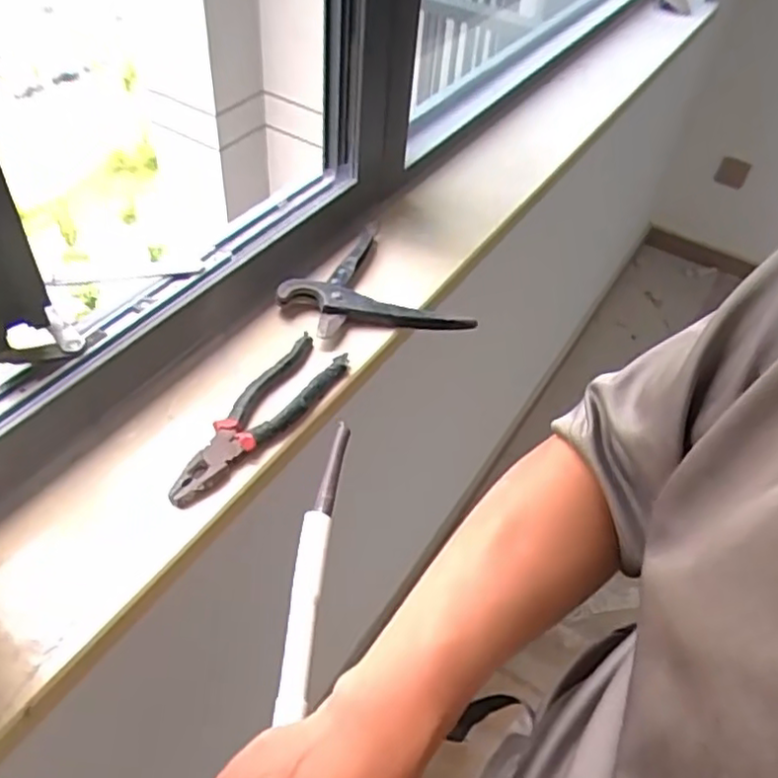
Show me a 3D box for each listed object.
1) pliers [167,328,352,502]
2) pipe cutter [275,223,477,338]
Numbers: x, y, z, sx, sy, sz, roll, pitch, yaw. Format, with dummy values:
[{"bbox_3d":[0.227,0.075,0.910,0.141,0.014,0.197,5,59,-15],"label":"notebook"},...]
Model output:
[{"bbox_3d":[-0.108,0.022,0.564,0.049,0.019,0.193,29,50,19],"label":"pliers"},{"bbox_3d":[-0.022,-0.088,0.676,0.148,0.034,0.167,-28,56,-29],"label":"pipe cutter"}]

